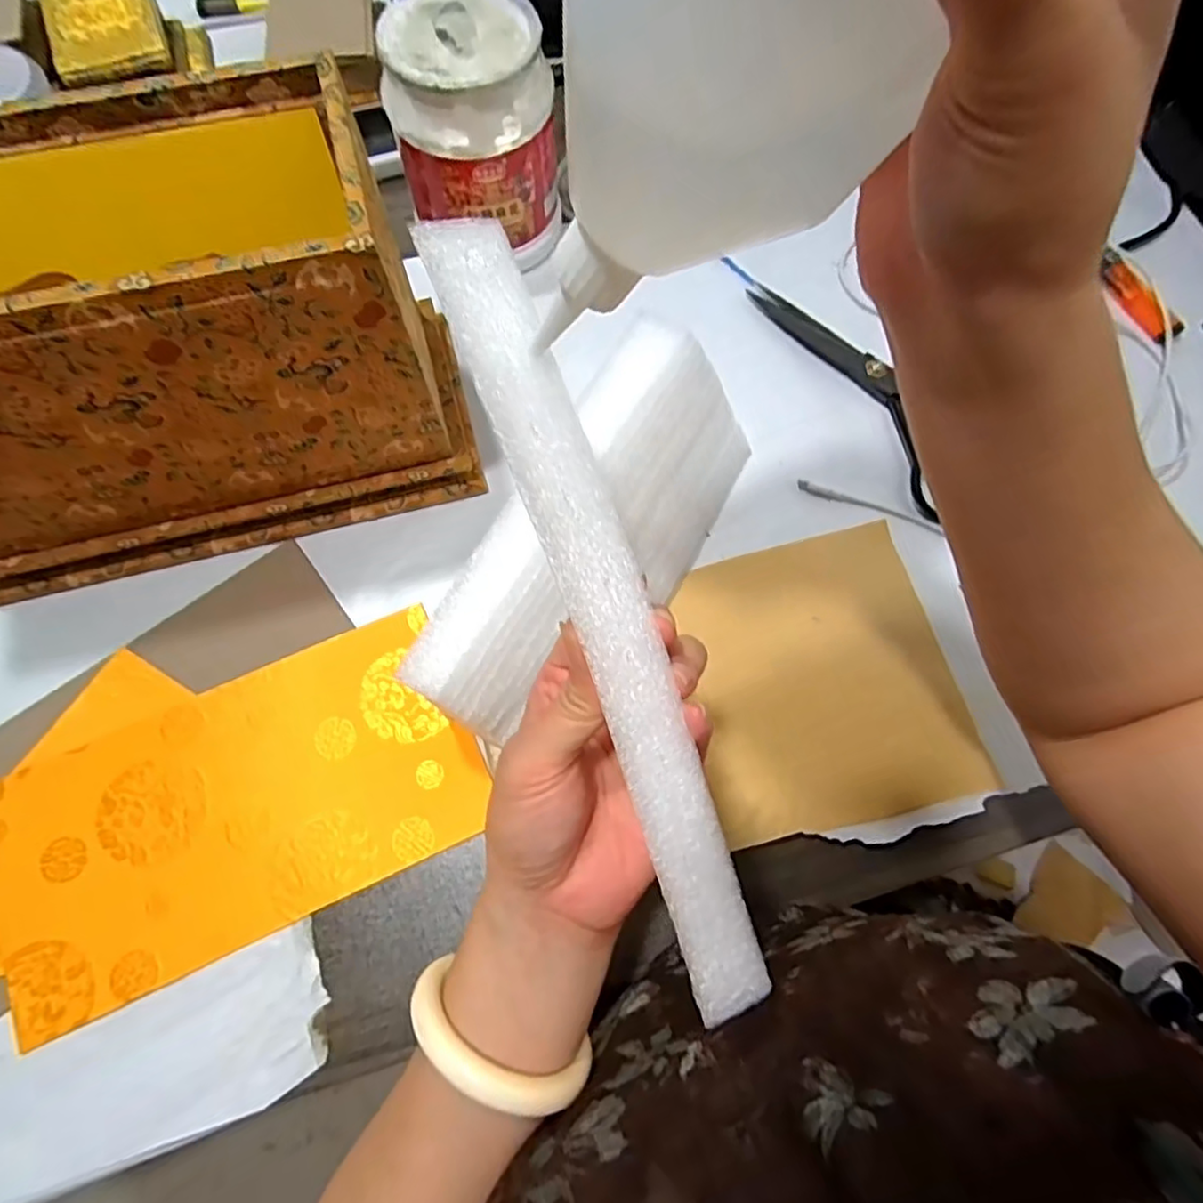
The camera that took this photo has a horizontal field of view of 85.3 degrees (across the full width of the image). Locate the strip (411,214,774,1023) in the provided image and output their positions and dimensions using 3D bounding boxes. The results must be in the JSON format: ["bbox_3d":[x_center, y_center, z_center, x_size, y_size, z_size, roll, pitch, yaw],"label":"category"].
[{"bbox_3d":[0.000,0.000,0.208,0.029,0.010,0.261,-20,88,-7],"label":"strip"}]

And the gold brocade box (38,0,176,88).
[{"bbox_3d":[-0.396,-0.460,0.520,0.084,0.022,0.114,-20,72,-8],"label":"gold brocade box"}]

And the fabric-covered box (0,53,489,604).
[{"bbox_3d":[-0.254,-0.130,0.367,0.290,0.198,0.135,-14,72,-6],"label":"fabric-covered box"}]

